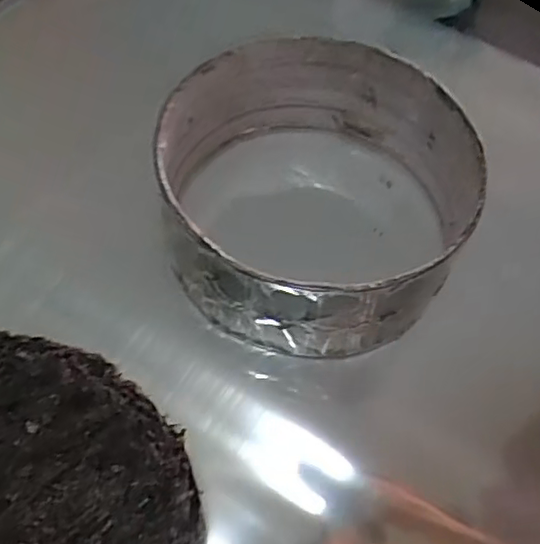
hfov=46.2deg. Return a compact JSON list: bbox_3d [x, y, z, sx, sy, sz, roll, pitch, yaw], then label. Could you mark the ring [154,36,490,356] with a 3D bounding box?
[{"bbox_3d":[0.032,-0.058,0.436,0.202,0.095,0.216,1,60,-2],"label":"ring"}]

